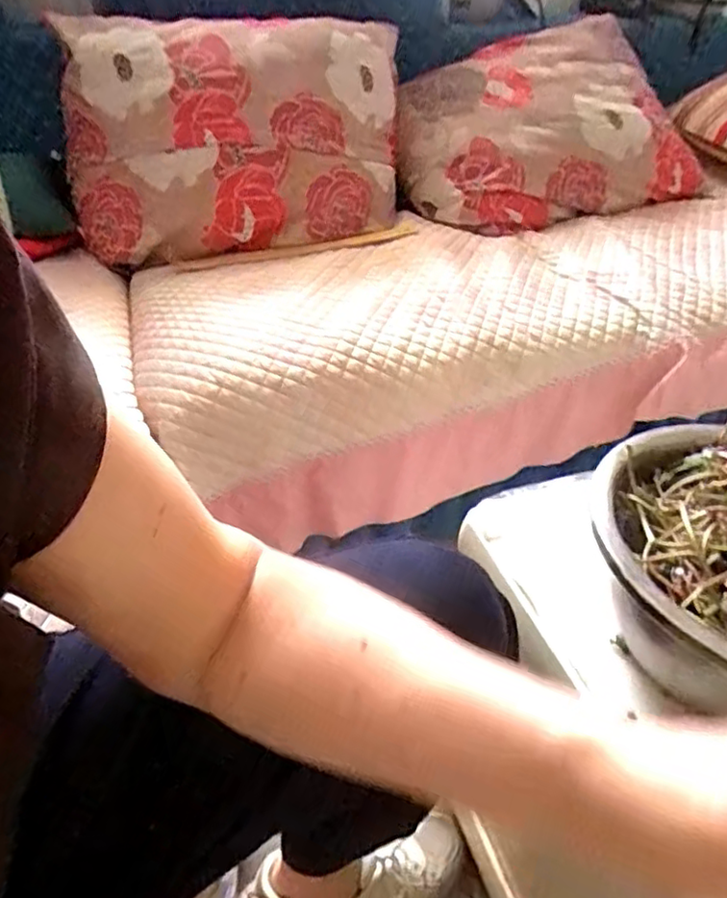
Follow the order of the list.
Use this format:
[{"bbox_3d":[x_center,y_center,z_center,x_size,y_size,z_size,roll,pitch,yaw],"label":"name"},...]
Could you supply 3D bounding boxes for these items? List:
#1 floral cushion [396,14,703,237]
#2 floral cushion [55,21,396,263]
[{"bbox_3d":[0.385,-0.674,1.361,0.630,0.184,0.444,-20,81,-6],"label":"floral cushion"},{"bbox_3d":[-0.212,-0.575,1.191,0.628,0.423,0.157,-10,7,-19],"label":"floral cushion"}]

